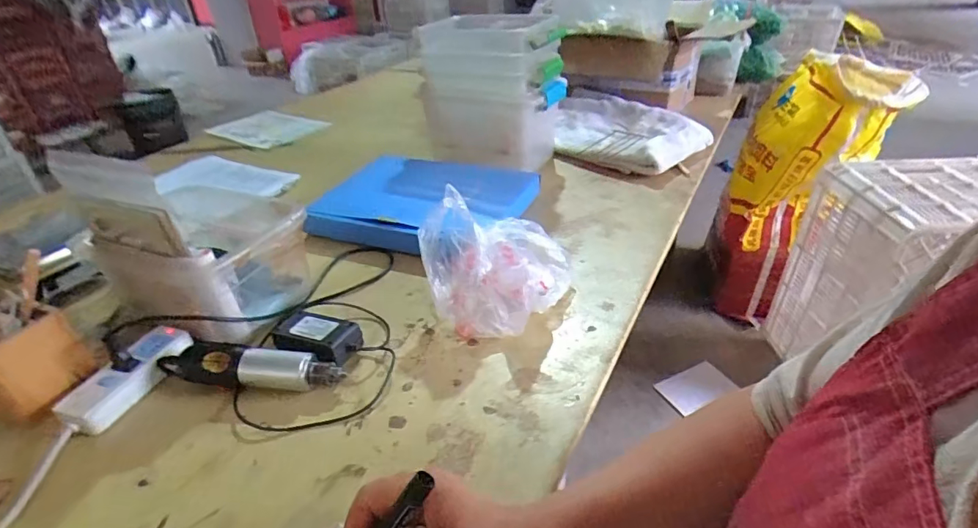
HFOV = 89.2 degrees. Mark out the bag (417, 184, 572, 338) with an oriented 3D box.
[{"bbox_3d":[0.009,-0.006,0.582,0.166,0.129,0.129,1,33,8],"label":"bag"}]

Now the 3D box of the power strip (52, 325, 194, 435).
[{"bbox_3d":[-0.382,0.119,0.529,0.059,0.027,0.129,7,34,16],"label":"power strip"}]

